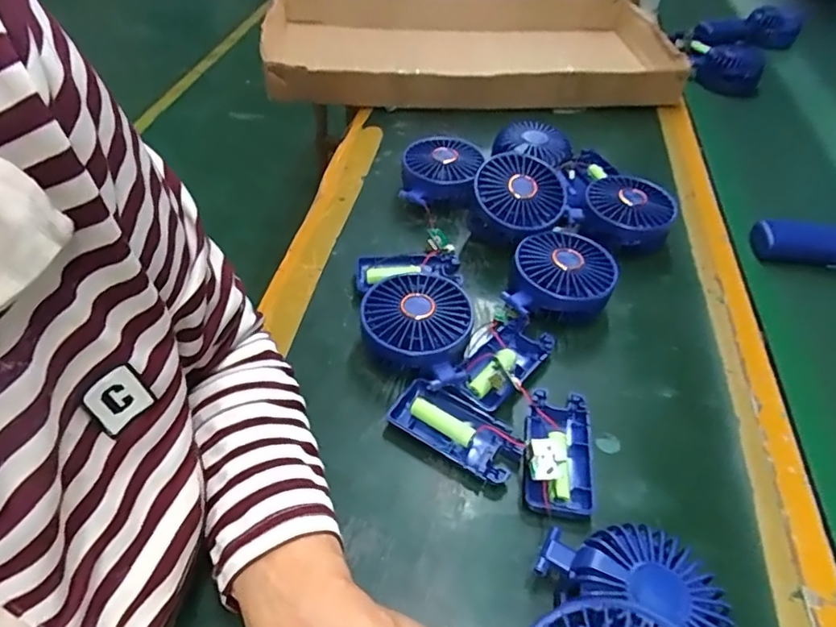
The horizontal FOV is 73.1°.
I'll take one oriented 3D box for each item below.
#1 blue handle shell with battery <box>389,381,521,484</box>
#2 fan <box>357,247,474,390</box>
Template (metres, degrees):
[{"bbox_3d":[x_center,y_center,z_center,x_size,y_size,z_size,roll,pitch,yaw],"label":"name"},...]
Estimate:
[{"bbox_3d":[0.025,0.083,0.397,0.093,0.023,0.043,25,50,19],"label":"blue handle shell with battery"},{"bbox_3d":[-0.006,-0.006,0.459,0.089,0.049,0.155,2,46,-2],"label":"fan"}]

